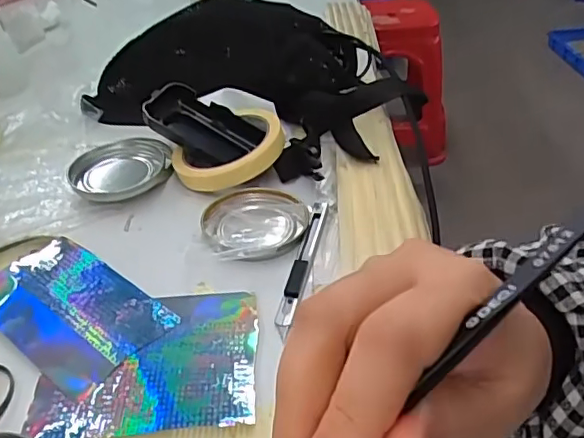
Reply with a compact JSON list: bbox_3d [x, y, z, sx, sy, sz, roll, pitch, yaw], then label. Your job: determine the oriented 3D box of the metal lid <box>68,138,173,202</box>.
[{"bbox_3d":[-0.144,-0.041,0.481,0.084,0.021,0.069,-11,36,-11],"label":"metal lid"}]

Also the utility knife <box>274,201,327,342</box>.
[{"bbox_3d":[0.008,0.026,0.395,0.011,0.006,0.137,6,36,12],"label":"utility knife"}]

